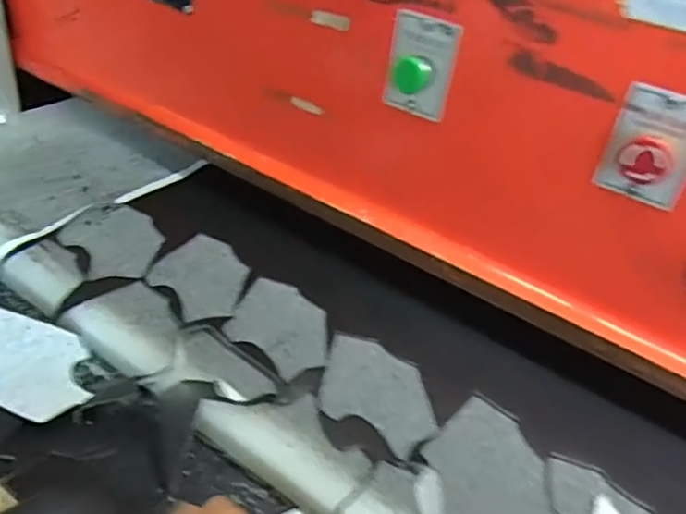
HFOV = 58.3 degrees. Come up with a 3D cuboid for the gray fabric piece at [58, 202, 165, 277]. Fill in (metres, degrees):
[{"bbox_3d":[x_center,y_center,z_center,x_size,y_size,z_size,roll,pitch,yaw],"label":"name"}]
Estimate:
[{"bbox_3d":[-0.255,-0.019,0.691,0.097,0.004,0.127,-24,53,-36],"label":"gray fabric piece"}]

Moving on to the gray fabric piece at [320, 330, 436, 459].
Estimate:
[{"bbox_3d":[0.031,0.122,0.567,0.122,0.009,0.096,28,38,21],"label":"gray fabric piece"}]

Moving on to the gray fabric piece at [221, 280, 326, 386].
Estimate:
[{"bbox_3d":[-0.061,0.067,0.616,0.118,0.006,0.097,32,40,26],"label":"gray fabric piece"}]

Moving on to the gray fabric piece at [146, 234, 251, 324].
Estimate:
[{"bbox_3d":[-0.150,0.021,0.664,0.097,0.007,0.125,-22,47,-38],"label":"gray fabric piece"}]

